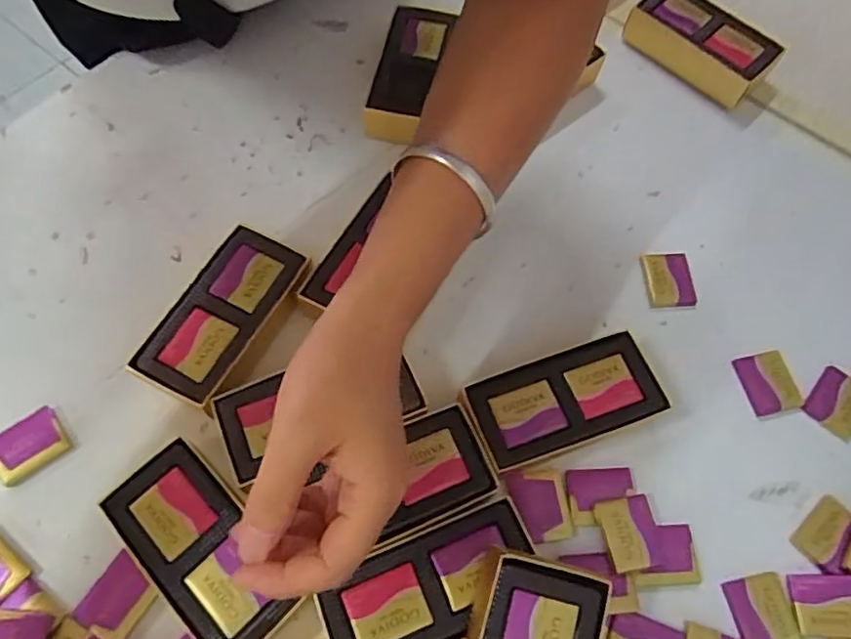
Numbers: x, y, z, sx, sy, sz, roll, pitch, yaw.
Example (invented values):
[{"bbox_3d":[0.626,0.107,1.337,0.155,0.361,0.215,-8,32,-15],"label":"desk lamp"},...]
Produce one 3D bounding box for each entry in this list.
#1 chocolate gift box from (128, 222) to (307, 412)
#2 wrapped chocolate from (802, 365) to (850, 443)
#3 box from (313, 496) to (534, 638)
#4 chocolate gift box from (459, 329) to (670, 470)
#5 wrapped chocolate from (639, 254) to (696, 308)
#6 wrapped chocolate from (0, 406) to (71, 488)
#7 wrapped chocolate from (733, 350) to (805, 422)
[{"bbox_3d":[-0.124,0.001,0.384,0.059,0.033,0.110,26,66,9],"label":"chocolate gift box"},{"bbox_3d":[0.271,0.053,0.397,0.032,0.004,0.043,37,68,14],"label":"wrapped chocolate"},{"bbox_3d":[0.001,0.144,0.326,0.112,0.027,0.054,-20,67,-12],"label":"box"},{"bbox_3d":[0.082,0.052,0.375,0.114,0.034,0.056,-18,67,-11],"label":"chocolate gift box"},{"bbox_3d":[0.172,-0.027,0.432,0.034,0.010,0.039,-1,64,-3],"label":"wrapped chocolate"},{"bbox_3d":[-0.237,0.075,0.361,0.041,0.005,0.034,-34,70,-17],"label":"wrapped chocolate"},{"bbox_3d":[0.226,0.042,0.400,0.029,0.013,0.042,-9,65,-7],"label":"wrapped chocolate"}]

